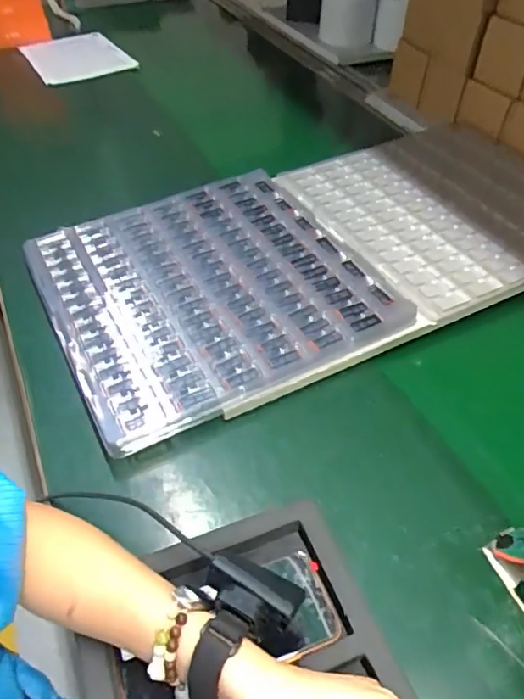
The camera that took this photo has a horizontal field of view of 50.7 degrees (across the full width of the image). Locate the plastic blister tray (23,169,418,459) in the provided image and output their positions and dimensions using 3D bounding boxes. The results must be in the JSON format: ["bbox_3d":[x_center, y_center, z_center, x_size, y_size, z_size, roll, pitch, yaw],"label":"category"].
[{"bbox_3d":[-0.079,-0.094,0.728,0.387,0.035,0.410,-20,50,-20],"label":"plastic blister tray"}]

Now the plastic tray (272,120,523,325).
[{"bbox_3d":[0.276,-0.231,0.840,0.371,0.028,0.396,-20,50,-20],"label":"plastic tray"}]

